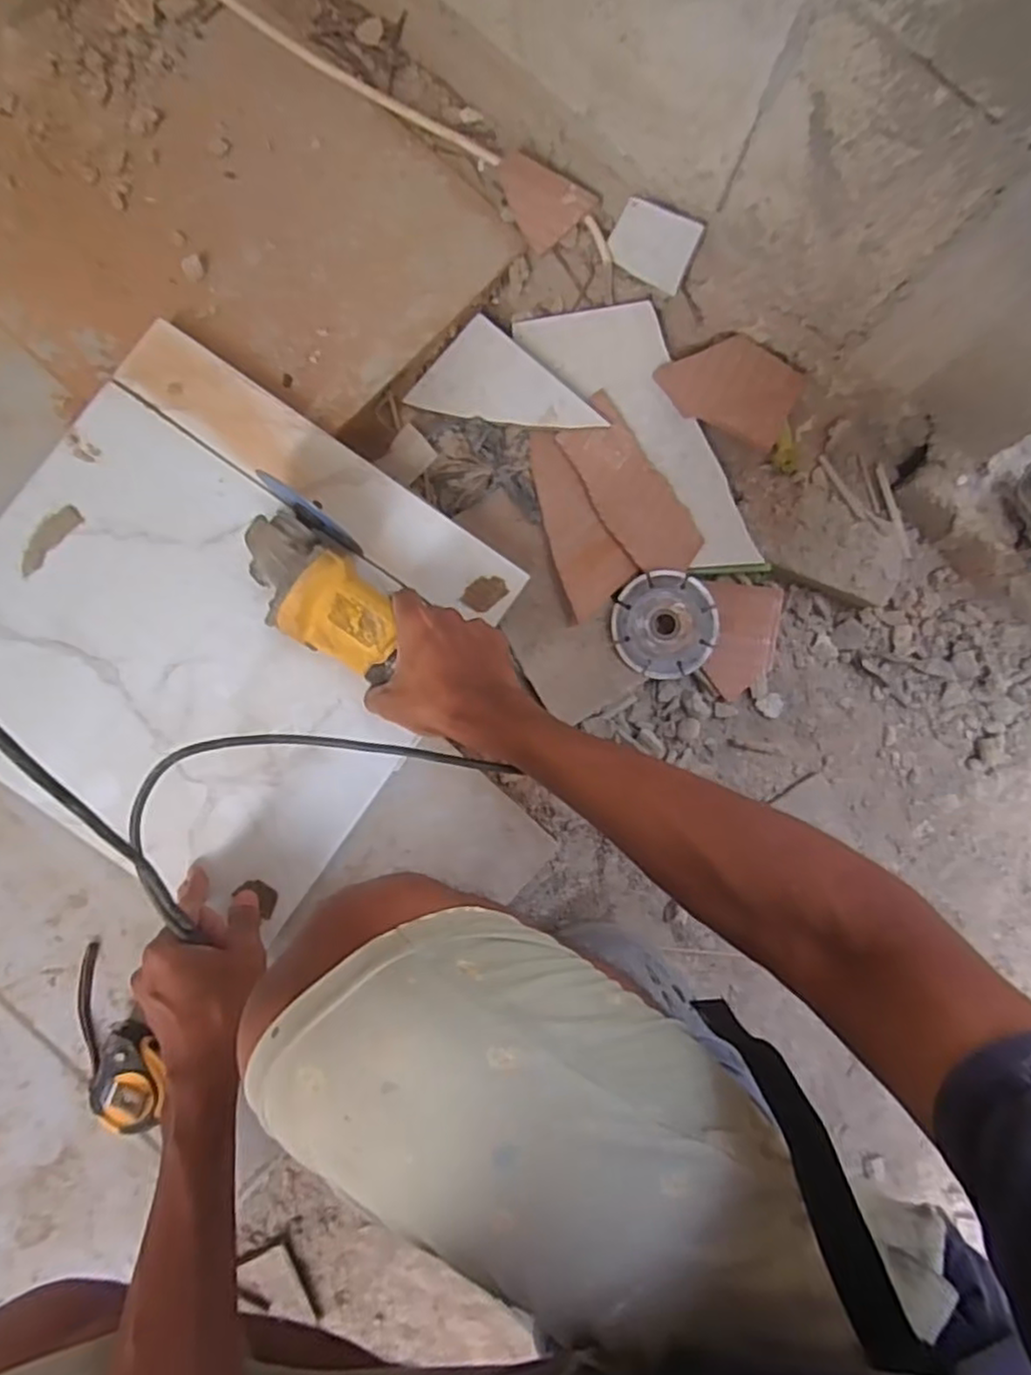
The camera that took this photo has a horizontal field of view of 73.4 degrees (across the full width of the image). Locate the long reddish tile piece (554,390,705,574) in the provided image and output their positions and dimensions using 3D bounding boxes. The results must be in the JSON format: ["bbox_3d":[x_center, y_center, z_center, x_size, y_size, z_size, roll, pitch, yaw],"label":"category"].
[{"bbox_3d":[0.104,-0.183,0.642,0.066,0.006,0.173,-33,82,8],"label":"long reddish tile piece"}]

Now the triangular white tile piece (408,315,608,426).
[{"bbox_3d":[-0.011,-0.269,0.660,0.161,0.007,0.102,43,98,9],"label":"triangular white tile piece"}]

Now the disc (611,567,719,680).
[{"bbox_3d":[0.136,-0.057,0.630,0.093,0.006,0.095,-7,93,-3],"label":"disc"}]

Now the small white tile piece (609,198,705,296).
[{"bbox_3d":[0.125,-0.403,0.630,0.007,0.059,0.092,-34,62,-26],"label":"small white tile piece"}]

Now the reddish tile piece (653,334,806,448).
[{"bbox_3d":[0.194,-0.276,0.626,0.120,0.011,0.096,26,77,17],"label":"reddish tile piece"}]

